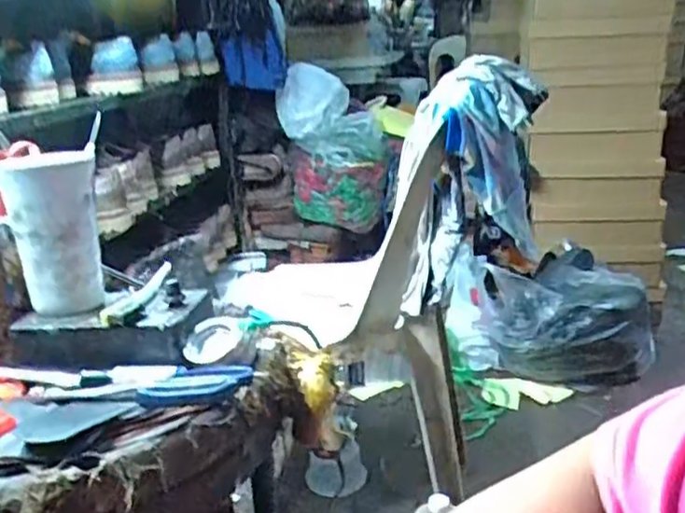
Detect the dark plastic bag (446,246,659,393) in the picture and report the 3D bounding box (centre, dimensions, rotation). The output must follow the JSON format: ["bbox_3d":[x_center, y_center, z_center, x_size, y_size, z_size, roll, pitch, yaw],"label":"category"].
[{"bbox_3d":[0.537,0.149,1.760,0.493,0.269,0.330,1,18,12],"label":"dark plastic bag"}]

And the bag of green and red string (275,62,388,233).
[{"bbox_3d":[-0.020,-0.289,1.895,0.288,0.418,0.143,7,20,27],"label":"bag of green and red string"}]

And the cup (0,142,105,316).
[{"bbox_3d":[-0.256,-0.020,0.611,0.079,0.138,0.073,-8,18,-16],"label":"cup"}]

